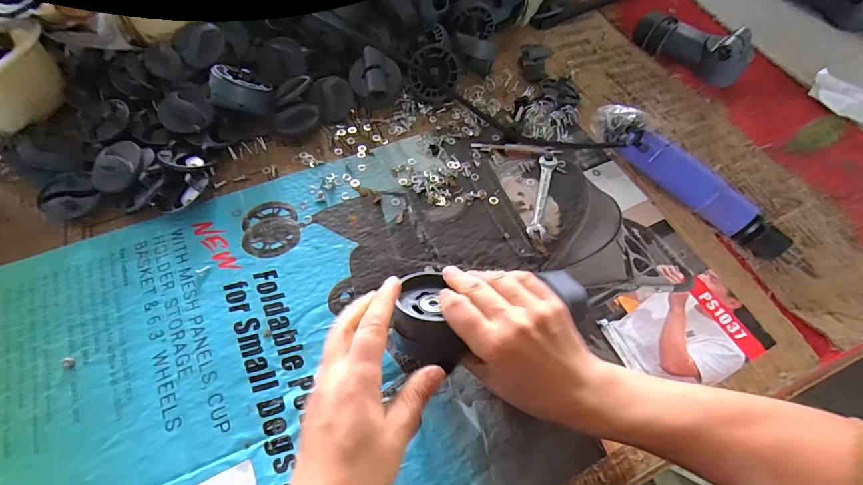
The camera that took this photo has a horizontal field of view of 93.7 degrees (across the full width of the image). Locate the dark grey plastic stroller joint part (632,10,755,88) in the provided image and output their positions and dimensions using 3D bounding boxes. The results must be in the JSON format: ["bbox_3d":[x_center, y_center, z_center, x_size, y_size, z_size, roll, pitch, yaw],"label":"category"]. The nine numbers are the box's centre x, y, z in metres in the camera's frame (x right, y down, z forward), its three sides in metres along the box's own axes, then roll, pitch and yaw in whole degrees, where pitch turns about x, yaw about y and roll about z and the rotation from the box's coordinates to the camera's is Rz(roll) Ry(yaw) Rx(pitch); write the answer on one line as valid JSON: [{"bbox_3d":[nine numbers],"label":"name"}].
[{"bbox_3d":[0.382,-0.295,0.594,0.164,0.052,0.054,38,64,17],"label":"dark grey plastic stroller joint part"}]

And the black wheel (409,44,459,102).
[{"bbox_3d":[0.004,-0.219,0.517,0.060,0.019,0.070,-6,92,8],"label":"black wheel"}]

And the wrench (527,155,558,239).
[{"bbox_3d":[0.127,-0.055,0.461,0.021,0.004,0.117,14,60,4],"label":"wrench"}]

